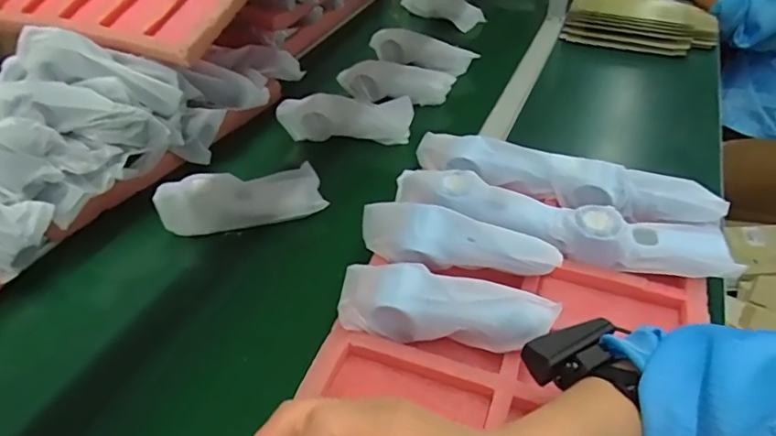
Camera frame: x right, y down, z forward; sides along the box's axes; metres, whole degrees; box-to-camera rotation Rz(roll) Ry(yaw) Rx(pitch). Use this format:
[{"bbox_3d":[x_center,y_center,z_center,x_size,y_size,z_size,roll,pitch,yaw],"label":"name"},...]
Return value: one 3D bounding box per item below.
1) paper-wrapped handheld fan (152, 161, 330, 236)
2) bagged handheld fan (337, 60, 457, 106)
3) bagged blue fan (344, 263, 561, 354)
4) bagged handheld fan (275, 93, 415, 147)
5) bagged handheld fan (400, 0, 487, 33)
[{"bbox_3d":[-0.183,-0.027,0.650,0.193,0.059,0.069,-14,45,-14],"label":"paper-wrapped handheld fan"},{"bbox_3d":[0.012,-0.223,0.865,0.184,0.062,0.035,2,44,3],"label":"bagged handheld fan"},{"bbox_3d":[0.052,0.081,0.493,0.193,0.052,0.067,6,44,7],"label":"bagged blue fan"},{"bbox_3d":[-0.067,-0.151,0.787,0.201,0.061,0.049,6,44,7],"label":"bagged handheld fan"},{"bbox_3d":[0.109,-0.456,1.112,0.198,0.081,0.046,23,49,23],"label":"bagged handheld fan"}]

